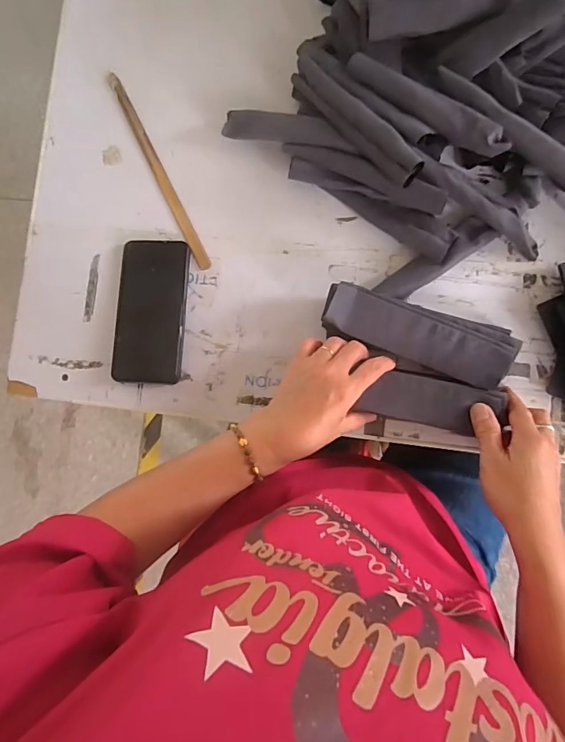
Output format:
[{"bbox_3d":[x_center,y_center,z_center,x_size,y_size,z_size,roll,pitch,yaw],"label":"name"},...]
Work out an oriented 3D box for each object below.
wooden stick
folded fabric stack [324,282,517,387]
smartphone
[{"bbox_3d":[-0.147,-0.237,0.515,0.015,0.014,0.262,-27,84,3],"label":"wooden stick"},{"bbox_3d":[0.137,-0.037,0.451,0.191,0.051,0.059,18,88,6],"label":"folded fabric stack"},{"bbox_3d":[-0.150,-0.067,0.490,0.076,0.016,0.159,3,86,5],"label":"smartphone"}]

